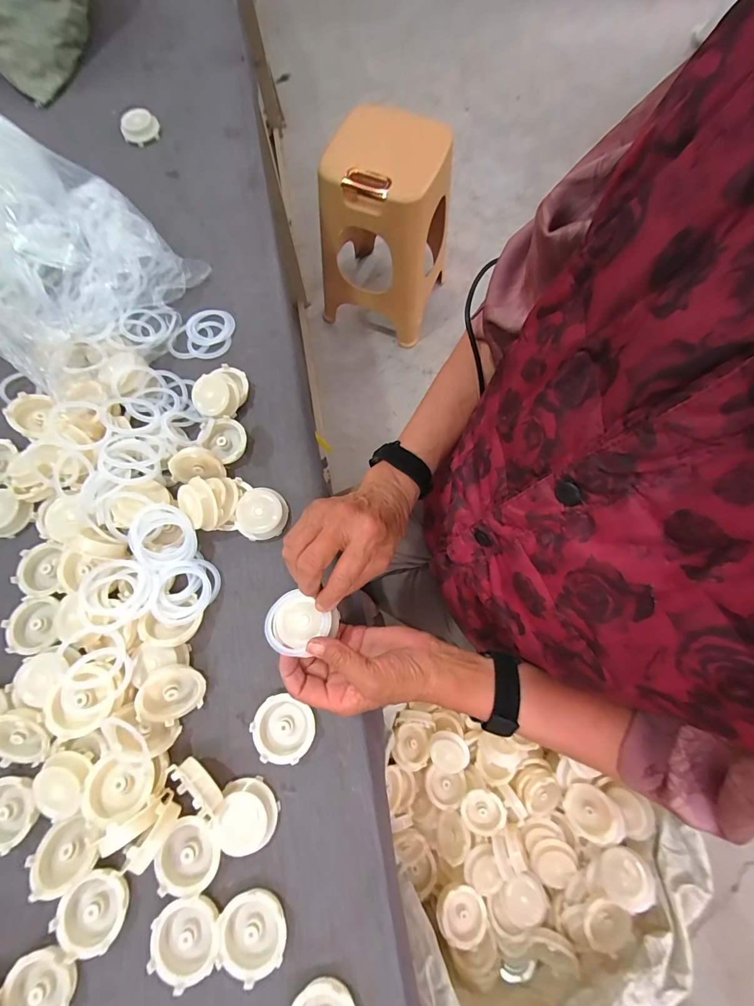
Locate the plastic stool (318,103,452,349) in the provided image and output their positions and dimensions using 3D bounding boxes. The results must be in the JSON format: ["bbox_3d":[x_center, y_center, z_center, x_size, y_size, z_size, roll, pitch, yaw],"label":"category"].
[{"bbox_3d":[0.024,-0.782,1.142,0.325,0.482,0.292,21,75,7],"label":"plastic stool"}]

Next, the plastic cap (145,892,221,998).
[{"bbox_3d":[-0.163,0.373,0.327,0.056,0.016,0.060,0,74,1],"label":"plastic cap"}]

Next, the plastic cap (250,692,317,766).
[{"bbox_3d":[-0.090,0.218,0.367,0.056,0.018,0.053,0,74,1],"label":"plastic cap"}]

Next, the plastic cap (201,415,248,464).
[{"bbox_3d":[-0.179,-0.076,0.458,0.051,0.012,0.047,0,74,1],"label":"plastic cap"}]

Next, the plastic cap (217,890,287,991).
[{"bbox_3d":[-0.107,0.369,0.328,0.057,0.017,0.056,0,74,1],"label":"plastic cap"}]

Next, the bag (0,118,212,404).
[{"bbox_3d":[-0.461,-0.324,0.471,0.385,0.144,0.309,22,76,8],"label":"bag"}]

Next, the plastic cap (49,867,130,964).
[{"bbox_3d":[-0.249,0.355,0.330,0.056,0.016,0.060,0,74,1],"label":"plastic cap"}]

